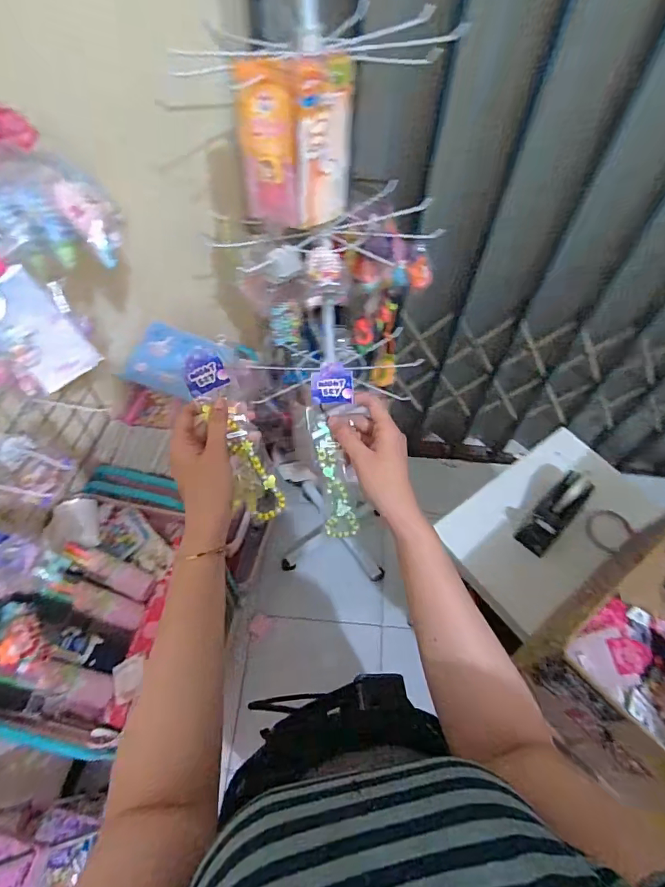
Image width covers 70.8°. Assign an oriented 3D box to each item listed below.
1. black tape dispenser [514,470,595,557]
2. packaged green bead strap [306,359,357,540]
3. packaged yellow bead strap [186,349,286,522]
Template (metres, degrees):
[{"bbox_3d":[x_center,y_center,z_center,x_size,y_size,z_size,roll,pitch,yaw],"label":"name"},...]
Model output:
[{"bbox_3d":[0.406,0.120,0.835,0.065,0.058,0.166,38,84,21],"label":"black tape dispenser"},{"bbox_3d":[0.002,0.012,0.494,0.045,0.188,0.018,-6,14,-6],"label":"packaged green bead strap"},{"bbox_3d":[-0.099,-0.003,0.485,0.047,0.189,0.015,-26,19,-18],"label":"packaged yellow bead strap"}]

